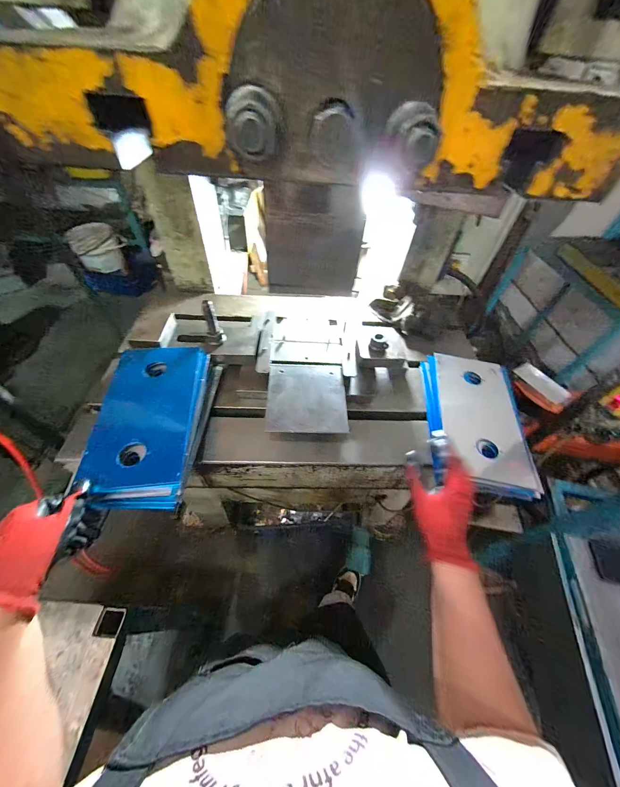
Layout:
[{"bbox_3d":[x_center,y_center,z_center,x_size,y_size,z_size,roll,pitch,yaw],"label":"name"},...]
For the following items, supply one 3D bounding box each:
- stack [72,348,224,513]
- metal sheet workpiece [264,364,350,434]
[{"bbox_3d":[-0.262,0.038,0.488,0.165,0.037,0.289,14,57,-20],"label":"stack"},{"bbox_3d":[-0.005,0.004,0.531,0.143,0.005,0.156,1,52,-3],"label":"metal sheet workpiece"}]

